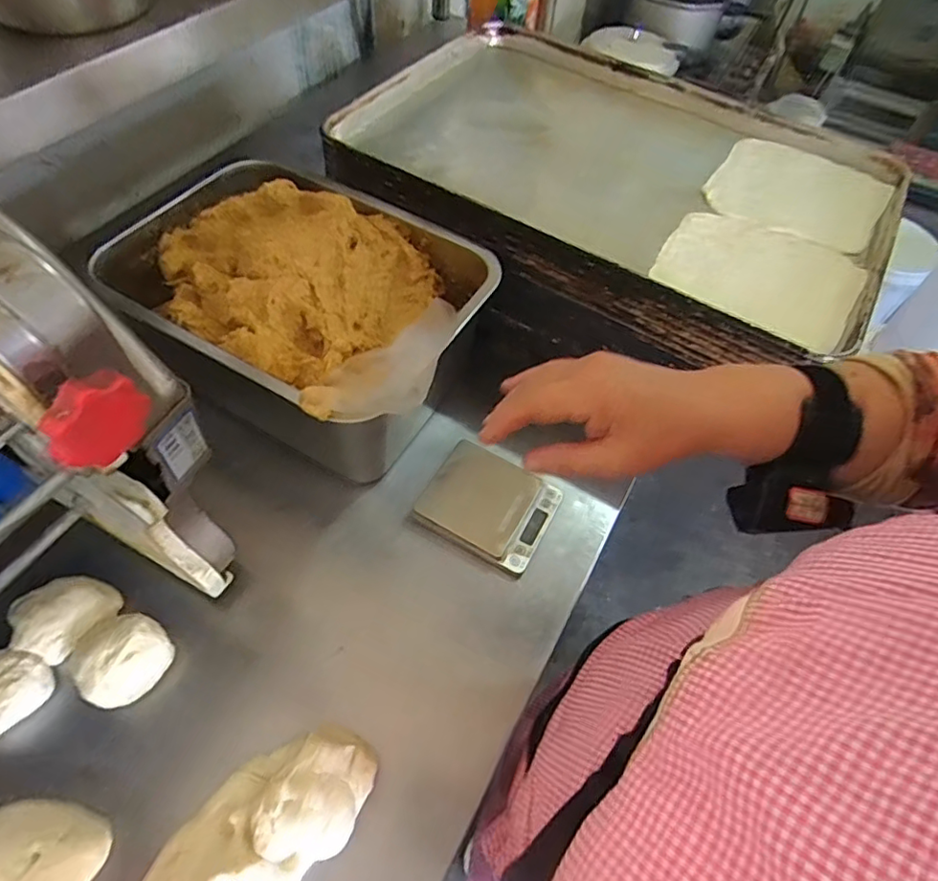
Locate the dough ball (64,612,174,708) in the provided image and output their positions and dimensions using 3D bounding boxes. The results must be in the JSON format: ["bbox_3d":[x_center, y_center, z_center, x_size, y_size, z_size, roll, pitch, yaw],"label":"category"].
[{"bbox_3d":[-0.285,0.178,0.477,0.071,0.046,0.068,2,55,-3],"label":"dough ball"}]

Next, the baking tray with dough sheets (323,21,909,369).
[{"bbox_3d":[0.179,-0.322,0.699,0.590,0.061,0.433,29,58,15],"label":"baking tray with dough sheets"}]

